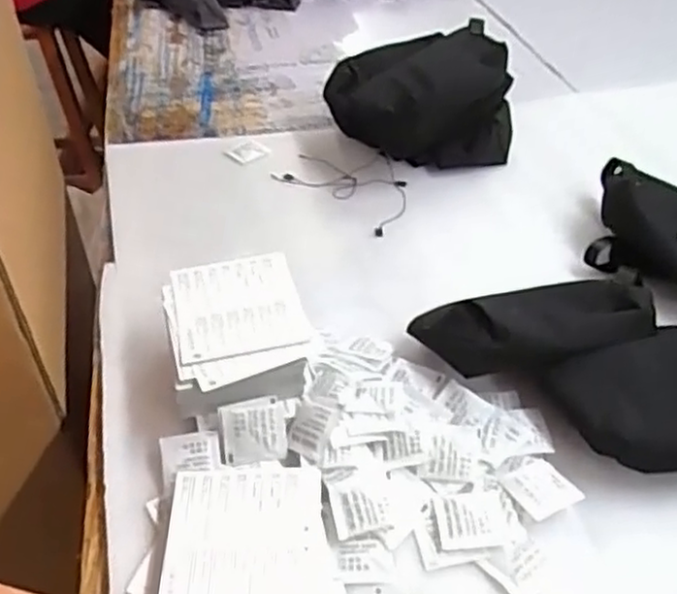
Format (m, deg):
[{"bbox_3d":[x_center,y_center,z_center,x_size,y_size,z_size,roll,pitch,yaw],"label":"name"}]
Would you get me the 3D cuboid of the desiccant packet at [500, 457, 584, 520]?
[{"bbox_3d":[0.133,0.124,0.465,0.041,0.006,0.042,-19,44,-18],"label":"desiccant packet"}]

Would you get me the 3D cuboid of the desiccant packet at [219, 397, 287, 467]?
[{"bbox_3d":[-0.059,0.094,0.492,0.043,0.043,0.005,-8,5,-10],"label":"desiccant packet"}]

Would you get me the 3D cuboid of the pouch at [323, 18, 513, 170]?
[{"bbox_3d":[0.092,-0.232,0.826,0.205,0.105,0.168,-1,40,-1],"label":"pouch"}]

